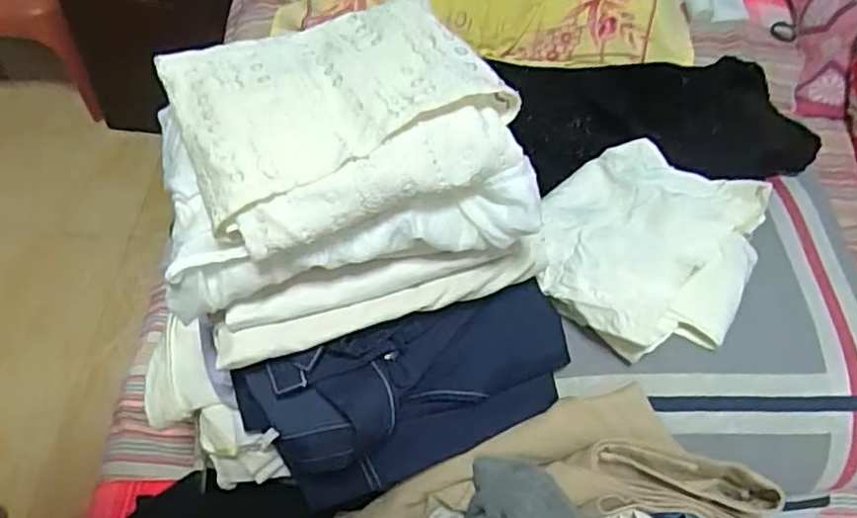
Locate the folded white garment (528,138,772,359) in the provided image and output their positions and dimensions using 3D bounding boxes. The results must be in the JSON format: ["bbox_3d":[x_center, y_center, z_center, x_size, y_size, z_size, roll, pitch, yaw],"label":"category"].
[{"bbox_3d":[0.191,-0.018,0.592,0.187,0.050,0.212,35,59,18],"label":"folded white garment"}]

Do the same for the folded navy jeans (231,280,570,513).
[{"bbox_3d":[-0.009,0.103,0.521,0.250,0.109,0.092,-14,57,-15],"label":"folded navy jeans"}]

